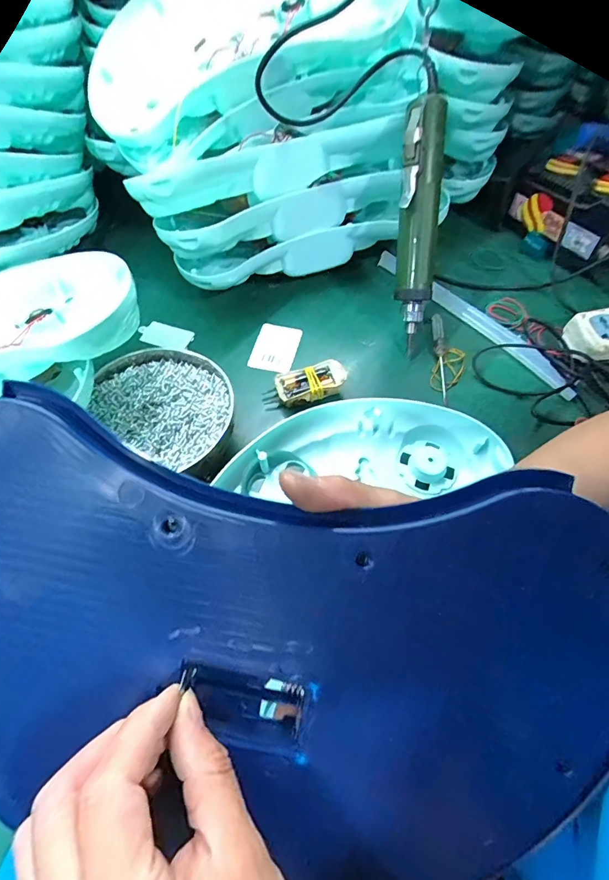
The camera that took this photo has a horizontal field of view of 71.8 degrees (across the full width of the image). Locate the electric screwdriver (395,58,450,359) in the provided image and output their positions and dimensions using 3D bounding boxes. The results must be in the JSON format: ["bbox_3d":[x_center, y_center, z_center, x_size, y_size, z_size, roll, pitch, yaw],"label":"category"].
[{"bbox_3d":[0.122,-0.220,0.444,0.042,0.254,0.034,-7,34,-4],"label":"electric screwdriver"}]

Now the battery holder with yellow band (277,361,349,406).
[{"bbox_3d":[0.008,-0.064,0.467,0.076,0.023,0.037,-12,60,-6],"label":"battery holder with yellow band"}]

